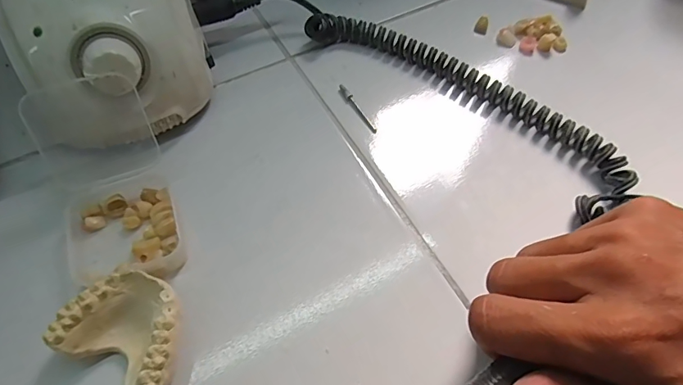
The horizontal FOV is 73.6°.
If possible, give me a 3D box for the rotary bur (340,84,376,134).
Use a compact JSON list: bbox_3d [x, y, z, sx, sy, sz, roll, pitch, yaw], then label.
[{"bbox_3d":[0.011,-0.057,0.308,0.005,0.004,0.045,-27,65,-16],"label":"rotary bur"}]

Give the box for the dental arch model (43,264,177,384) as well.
[{"bbox_3d":[-0.099,0.065,0.219,0.057,0.027,0.046,26,63,13],"label":"dental arch model"}]

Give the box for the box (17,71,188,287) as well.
[{"bbox_3d":[-0.128,-0.006,0.243,0.065,0.054,0.104,-17,62,-11],"label":"box"}]

